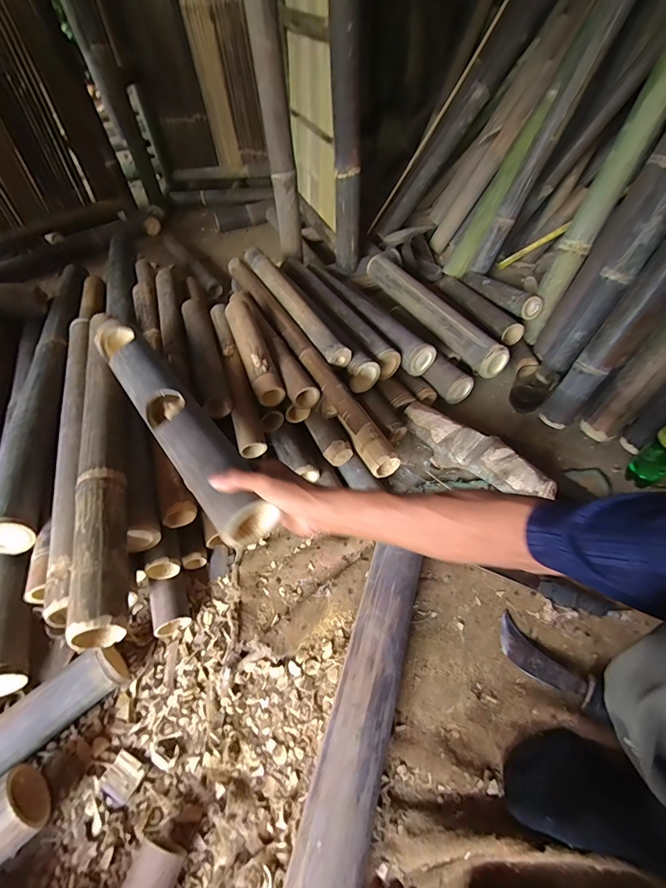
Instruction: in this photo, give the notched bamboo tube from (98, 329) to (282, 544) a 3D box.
[{"bbox_3d":[-0.248,-0.052,0.587,0.075,0.067,0.484,-32,58,-22],"label":"notched bamboo tube"}]

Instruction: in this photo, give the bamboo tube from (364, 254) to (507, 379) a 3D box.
[{"bbox_3d":[0.242,-0.356,1.014,0.067,0.063,0.521,-26,54,-18],"label":"bamboo tube"}]

